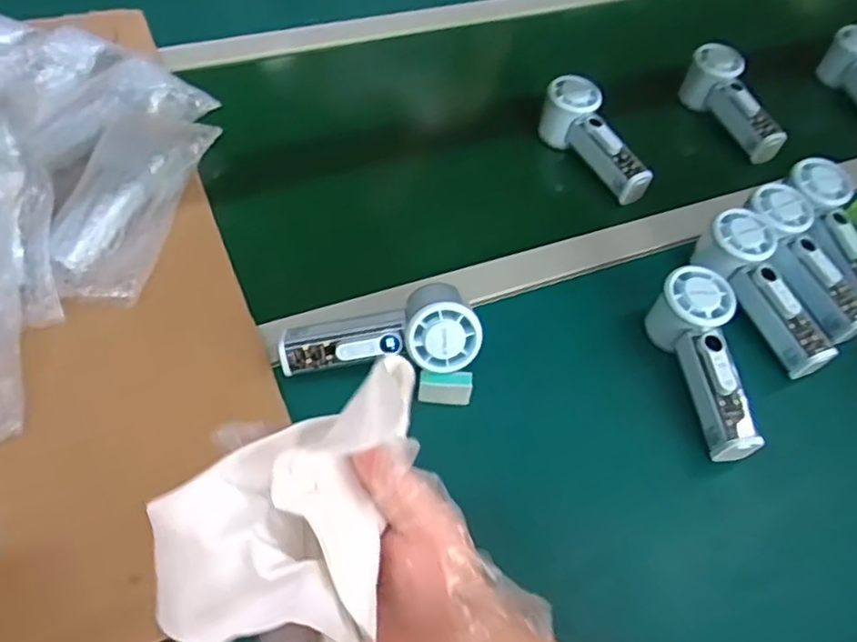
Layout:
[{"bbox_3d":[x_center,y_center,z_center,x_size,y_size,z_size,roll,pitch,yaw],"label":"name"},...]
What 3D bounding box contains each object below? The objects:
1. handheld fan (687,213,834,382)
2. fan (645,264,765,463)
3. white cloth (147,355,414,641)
[{"bbox_3d":[0.297,-0.025,0.596,0.051,0.061,0.155,-19,72,-18],"label":"handheld fan"},{"bbox_3d":[0.226,0.035,0.550,0.052,0.066,0.158,-5,67,-8],"label":"fan"},{"bbox_3d":[-0.059,0.072,0.275,0.086,0.060,0.116,10,52,4],"label":"white cloth"}]

